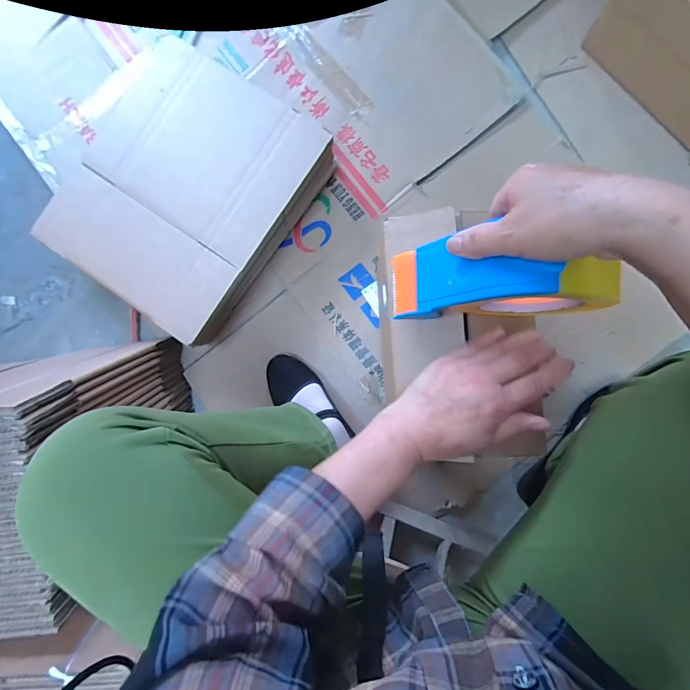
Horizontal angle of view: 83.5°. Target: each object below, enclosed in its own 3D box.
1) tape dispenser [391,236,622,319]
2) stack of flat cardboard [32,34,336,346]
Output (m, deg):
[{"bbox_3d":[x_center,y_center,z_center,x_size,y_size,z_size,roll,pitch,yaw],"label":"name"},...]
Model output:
[{"bbox_3d":[0.119,-0.057,0.322,0.155,0.105,0.066,-1,87,6],"label":"tape dispenser"},{"bbox_3d":[-0.262,-0.251,0.643,0.356,0.112,0.389,35,92,6],"label":"stack of flat cardboard"}]

